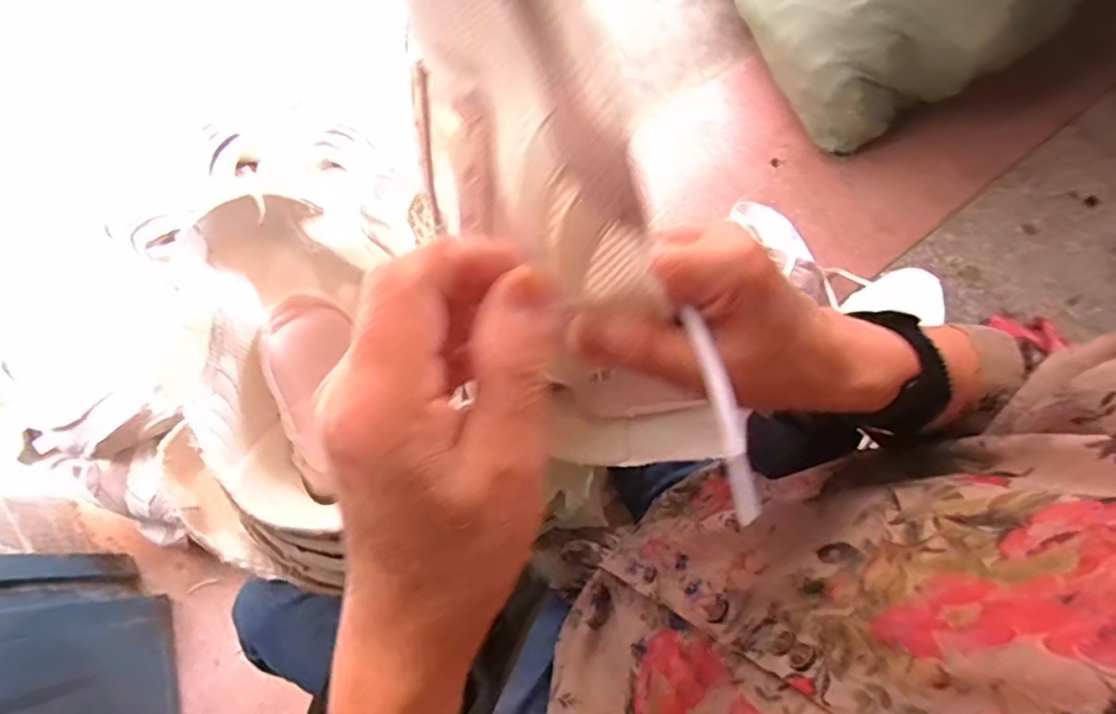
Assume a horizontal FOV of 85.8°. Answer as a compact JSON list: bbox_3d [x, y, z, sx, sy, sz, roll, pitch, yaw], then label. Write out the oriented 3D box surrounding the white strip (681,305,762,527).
[{"bbox_3d":[0.059,0.020,0.211,0.006,0.007,0.073,-11,76,-5],"label":"white strip"}]

